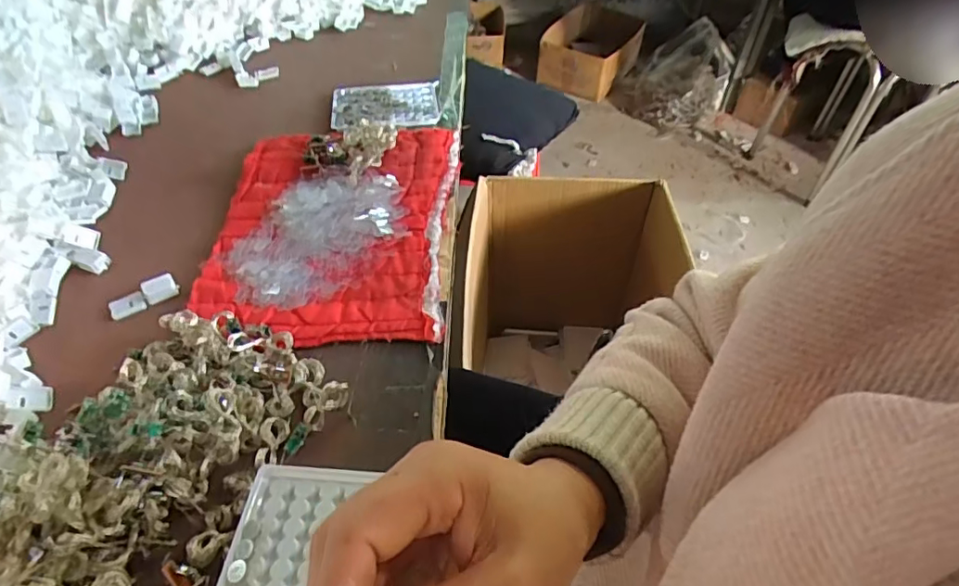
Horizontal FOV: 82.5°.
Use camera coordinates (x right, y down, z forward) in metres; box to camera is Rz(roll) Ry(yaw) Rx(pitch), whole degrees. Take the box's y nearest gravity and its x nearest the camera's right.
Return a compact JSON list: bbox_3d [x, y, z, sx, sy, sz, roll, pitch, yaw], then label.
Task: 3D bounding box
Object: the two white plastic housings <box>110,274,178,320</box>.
[{"bbox_3d":[-0.296,0.001,0.481,0.056,0.010,0.022,-23,53,-19],"label":"two white plastic housings"}]

